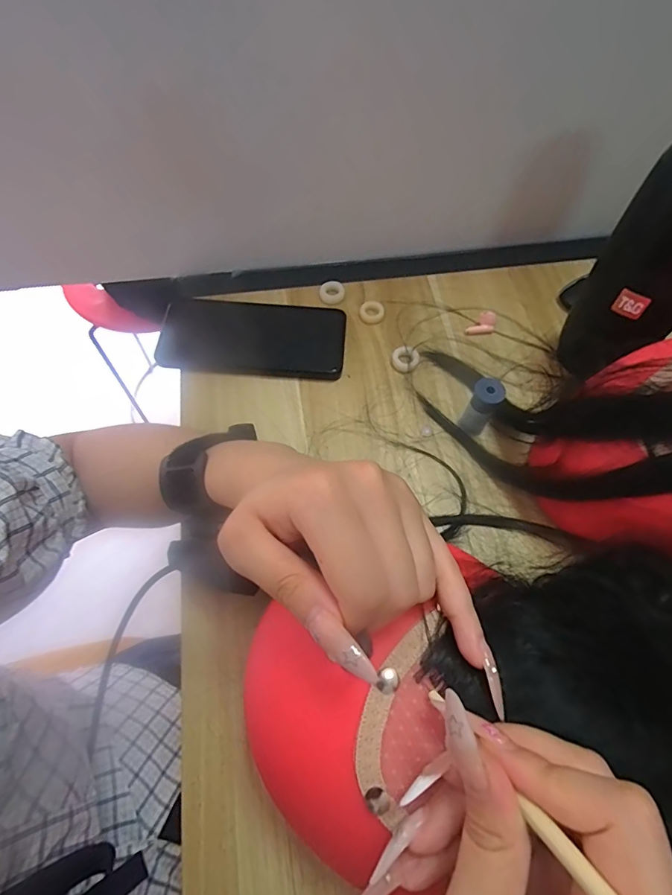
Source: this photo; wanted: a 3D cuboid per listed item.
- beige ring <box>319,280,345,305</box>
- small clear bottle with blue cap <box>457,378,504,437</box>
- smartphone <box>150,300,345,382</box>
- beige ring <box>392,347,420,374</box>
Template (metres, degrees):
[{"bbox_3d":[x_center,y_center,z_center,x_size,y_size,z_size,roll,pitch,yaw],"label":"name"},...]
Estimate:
[{"bbox_3d":[-0.004,-0.147,0.434,0.024,0.004,0.026,0,63,-1],"label":"beige ring"},{"bbox_3d":[0.112,-0.031,0.355,0.021,0.052,0.018,26,66,12],"label":"small clear bottle with blue cap"},{"bbox_3d":[-0.074,-0.098,0.410,0.161,0.006,0.073,5,63,1],"label":"smartphone"},{"bbox_3d":[0.060,-0.076,0.397,0.023,0.005,0.023,0,63,-1],"label":"beige ring"}]

